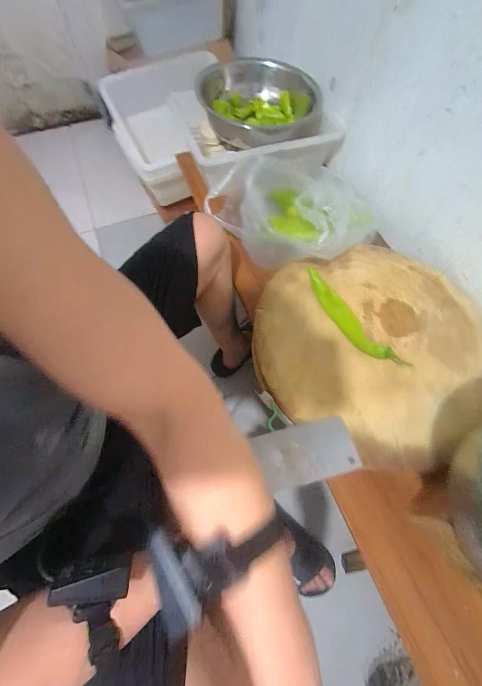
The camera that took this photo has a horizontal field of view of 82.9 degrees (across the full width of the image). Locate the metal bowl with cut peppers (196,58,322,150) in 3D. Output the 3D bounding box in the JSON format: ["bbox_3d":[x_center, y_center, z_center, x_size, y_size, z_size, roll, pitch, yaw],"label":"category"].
[{"bbox_3d":[0.040,-0.667,0.747,0.296,0.096,0.355,-13,66,-6],"label":"metal bowl with cut peppers"}]

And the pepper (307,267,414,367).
[{"bbox_3d":[0.212,-0.038,0.517,0.053,0.043,0.243,-37,71,-15],"label":"pepper"}]

